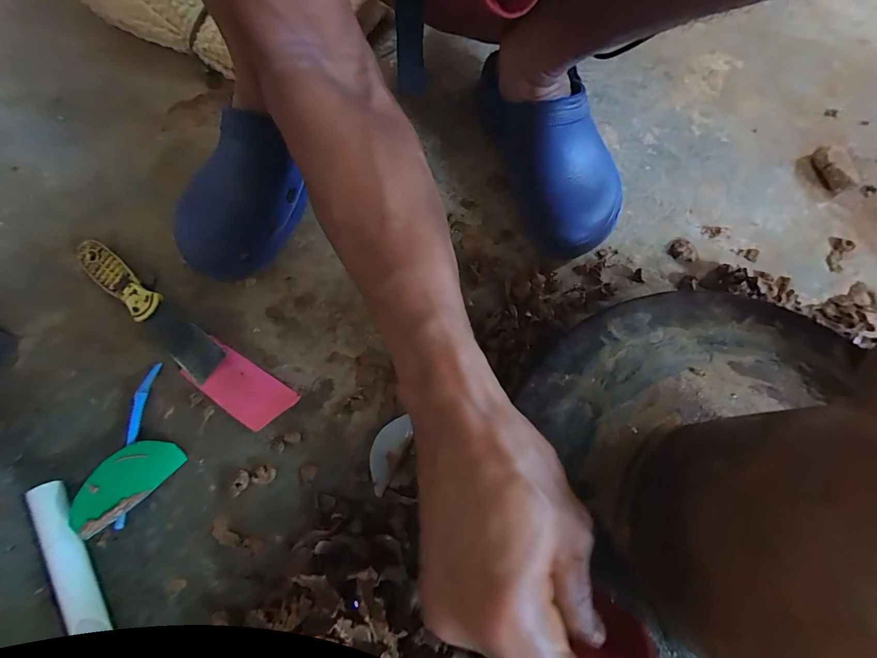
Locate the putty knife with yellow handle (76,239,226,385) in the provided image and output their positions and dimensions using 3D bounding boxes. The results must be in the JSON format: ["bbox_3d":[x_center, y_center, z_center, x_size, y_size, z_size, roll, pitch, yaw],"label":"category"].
[{"bbox_3d":[-0.285,-0.023,0.377,0.194,0.020,0.036,39,74,12],"label":"putty knife with yellow handle"}]

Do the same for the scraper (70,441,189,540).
[{"bbox_3d":[-0.264,0.125,0.322,0.043,0.011,0.082,45,63,1],"label":"scraper"}]

